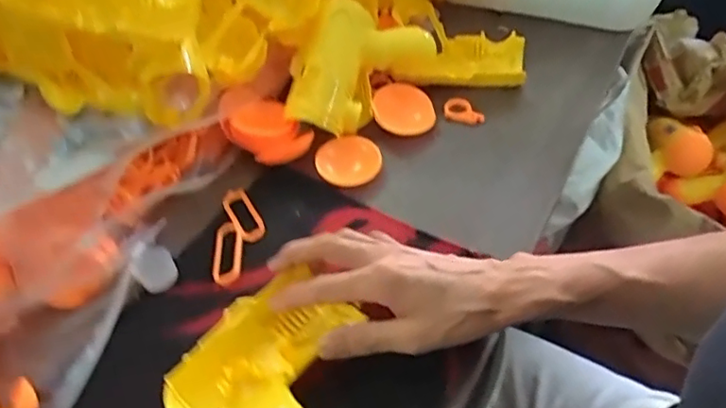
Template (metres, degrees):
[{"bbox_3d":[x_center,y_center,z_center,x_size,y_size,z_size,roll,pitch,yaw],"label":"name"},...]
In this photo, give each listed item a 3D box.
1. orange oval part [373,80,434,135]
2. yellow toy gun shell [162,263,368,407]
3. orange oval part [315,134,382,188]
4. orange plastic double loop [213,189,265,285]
[{"bbox_3d":[0.036,-0.089,0.549,0.057,0.009,0.055,-8,70,-16],"label":"orange oval part"},{"bbox_3d":[-0.045,0.112,0.375,0.121,0.034,0.126,26,56,26],"label":"yellow toy gun shell"},{"bbox_3d":[-0.012,-0.038,0.512,0.052,0.016,0.054,-7,48,0],"label":"orange oval part"},{"bbox_3d":[-0.098,0.023,0.478,0.036,0.013,0.091,-5,48,2],"label":"orange plastic double loop"}]

